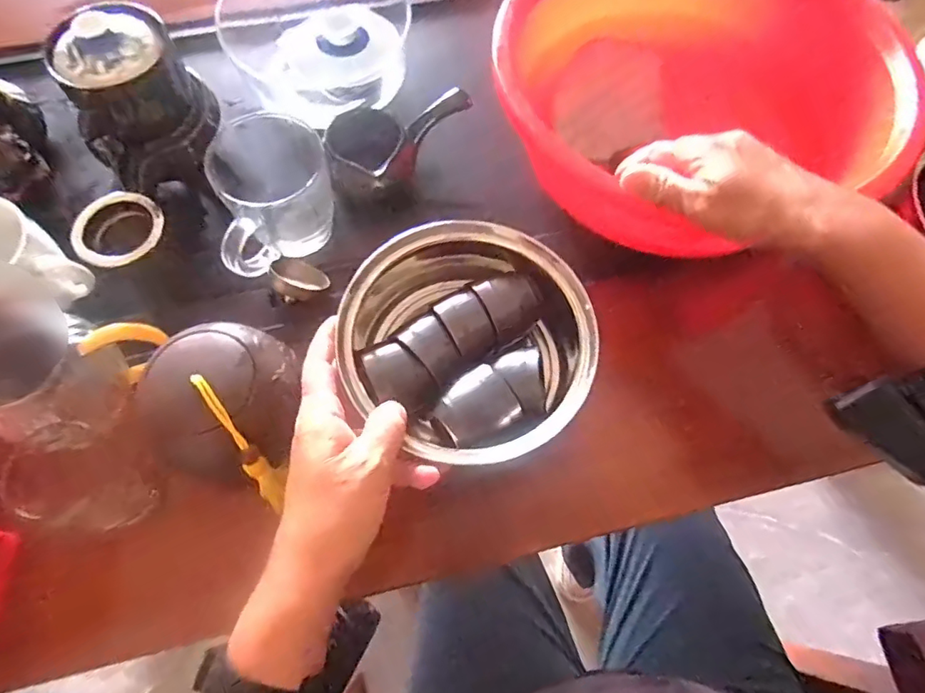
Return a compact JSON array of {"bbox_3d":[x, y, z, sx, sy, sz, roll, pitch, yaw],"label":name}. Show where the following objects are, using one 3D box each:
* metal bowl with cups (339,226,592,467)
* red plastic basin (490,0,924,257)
[{"bbox_3d":[0.005,0.001,0.372,0.160,0.070,0.155,-1,67,2],"label":"metal bowl with cups"},{"bbox_3d":[0.194,-0.257,0.482,0.326,0.093,0.303,-1,67,2],"label":"red plastic basin"}]

